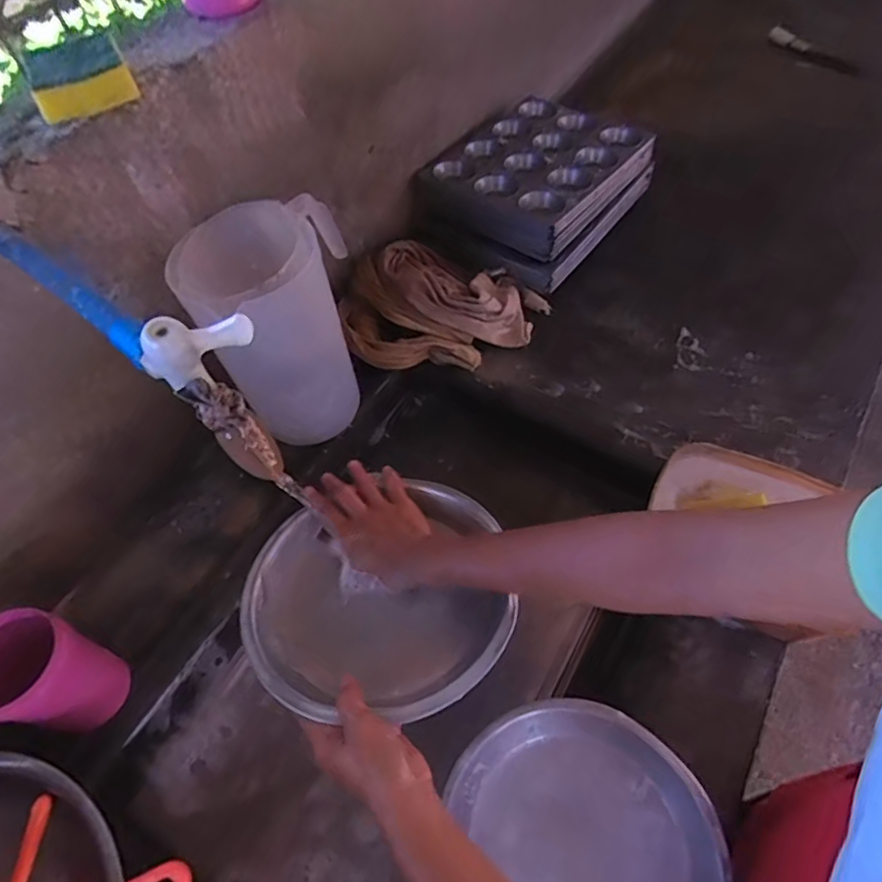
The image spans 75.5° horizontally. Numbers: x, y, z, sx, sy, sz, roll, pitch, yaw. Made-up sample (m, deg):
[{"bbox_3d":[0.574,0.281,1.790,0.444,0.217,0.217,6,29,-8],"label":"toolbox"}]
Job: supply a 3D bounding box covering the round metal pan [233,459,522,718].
[{"bbox_3d":[-0.053,0.136,0.498,0.224,0.051,0.205,-1,56,2],"label":"round metal pan"}]

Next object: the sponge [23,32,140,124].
[{"bbox_3d":[-0.293,-0.298,0.463,0.075,0.038,0.057,-24,59,-12],"label":"sponge"}]

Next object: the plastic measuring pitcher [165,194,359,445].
[{"bbox_3d":[-0.183,-0.132,0.659,0.175,0.260,0.143,-15,58,-6],"label":"plastic measuring pitcher"}]

